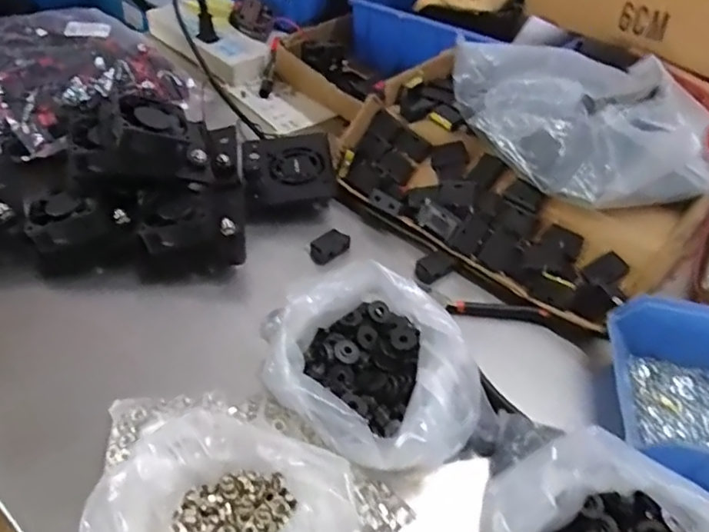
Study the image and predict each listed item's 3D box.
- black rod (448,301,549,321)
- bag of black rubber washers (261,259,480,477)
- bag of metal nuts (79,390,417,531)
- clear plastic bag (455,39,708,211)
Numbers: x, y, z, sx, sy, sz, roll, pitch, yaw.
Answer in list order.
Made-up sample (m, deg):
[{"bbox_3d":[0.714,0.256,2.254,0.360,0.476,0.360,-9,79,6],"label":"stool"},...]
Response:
[{"bbox_3d":[0.119,0.038,0.492,0.083,0.014,0.012,4,45,-3],"label":"black rod"},{"bbox_3d":[0.016,0.070,0.391,0.120,0.072,0.136,-29,55,-30],"label":"bag of black rubber washers"},{"bbox_3d":[-0.059,0.135,0.330,0.164,0.071,0.118,-26,54,-28],"label":"bag of metal nuts"},{"bbox_3d":[0.211,-0.119,0.519,0.253,0.108,0.129,28,49,20],"label":"clear plastic bag"}]

